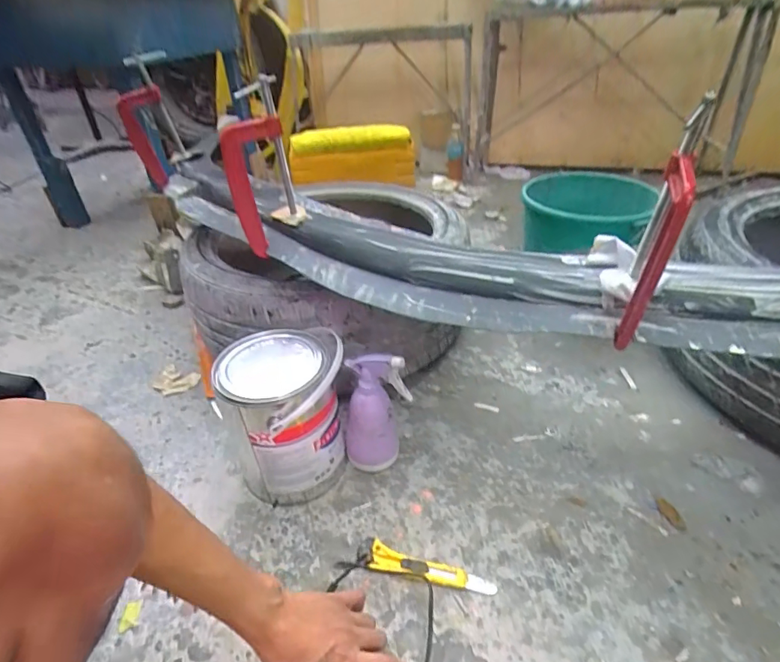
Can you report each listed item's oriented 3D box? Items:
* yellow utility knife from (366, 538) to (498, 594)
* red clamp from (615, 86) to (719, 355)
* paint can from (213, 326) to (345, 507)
[{"bbox_3d":[0.053,0.309,0.605,0.161,0.016,0.034,6,36,15],"label":"yellow utility knife"},{"bbox_3d":[0.266,-0.092,0.463,0.030,0.236,0.076,13,38,24],"label":"red clamp"},{"bbox_3d":[-0.151,0.131,0.707,0.174,0.219,0.171,-17,36,-18],"label":"paint can"}]

